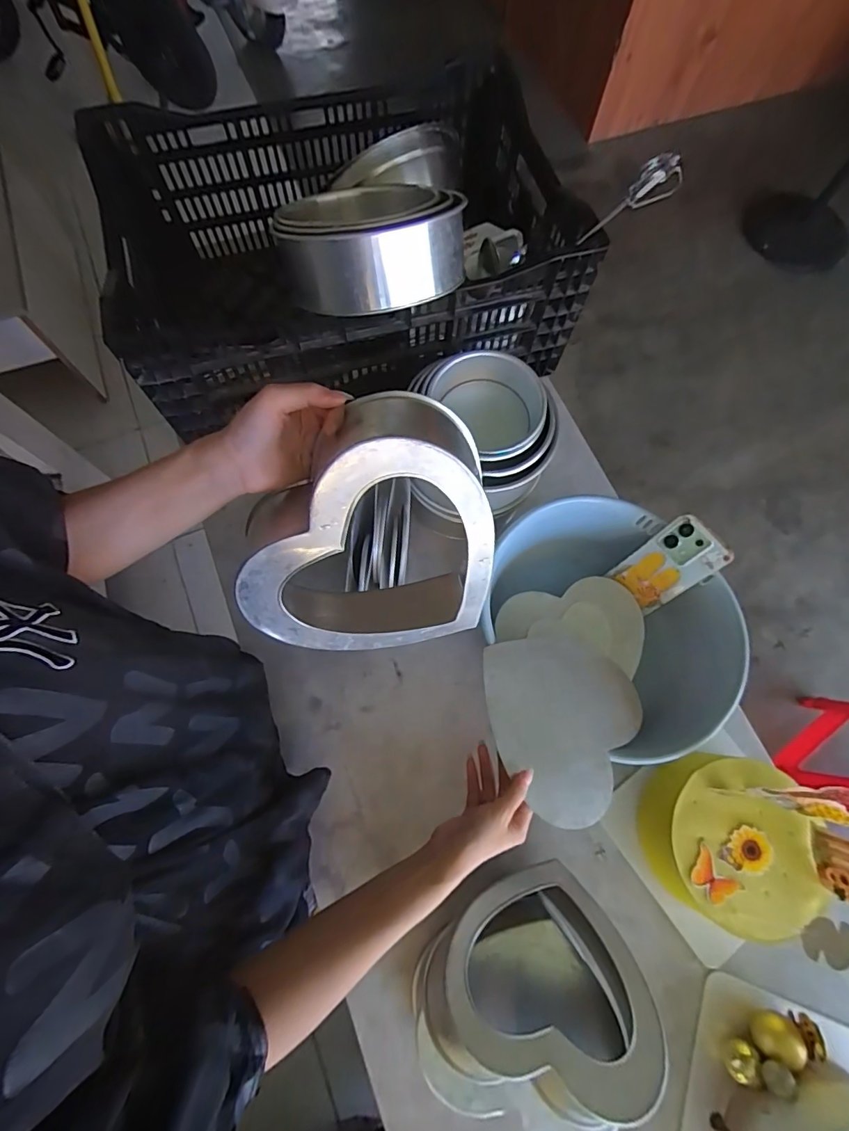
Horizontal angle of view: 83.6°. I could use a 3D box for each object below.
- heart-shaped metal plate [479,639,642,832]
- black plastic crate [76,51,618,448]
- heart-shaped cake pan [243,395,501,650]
[{"bbox_3d":[0.160,0.169,0.517,0.184,0.005,0.186,9,57,-13],"label":"heart-shaped metal plate"},{"bbox_3d":[-0.130,-0.450,0.724,0.620,0.262,0.426,-13,74,-6],"label":"black plastic crate"},{"bbox_3d":[-0.050,-0.034,0.392,0.196,0.237,0.081,-3,42,-7],"label":"heart-shaped cake pan"}]

